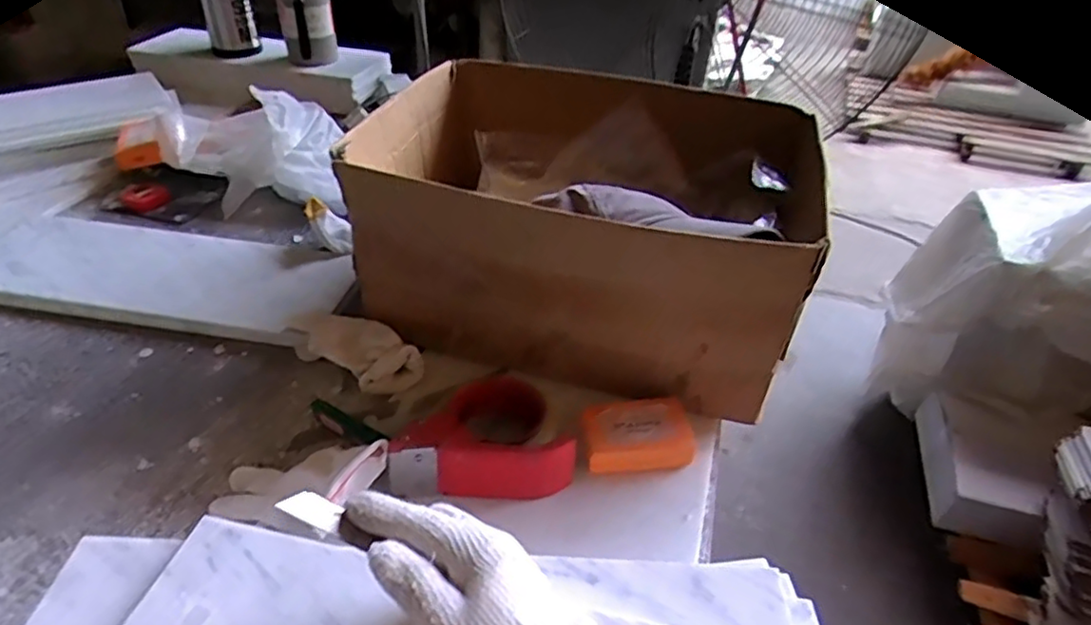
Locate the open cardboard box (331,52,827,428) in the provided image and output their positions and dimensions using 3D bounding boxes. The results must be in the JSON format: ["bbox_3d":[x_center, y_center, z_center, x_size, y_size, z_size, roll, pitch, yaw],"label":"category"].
[{"bbox_3d":[0.065,-0.114,0.685,0.449,0.178,0.352,11,42,14],"label":"open cardboard box"}]

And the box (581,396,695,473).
[{"bbox_3d":[0.082,0.110,0.578,0.095,0.033,0.065,-1,40,0],"label":"box"}]

